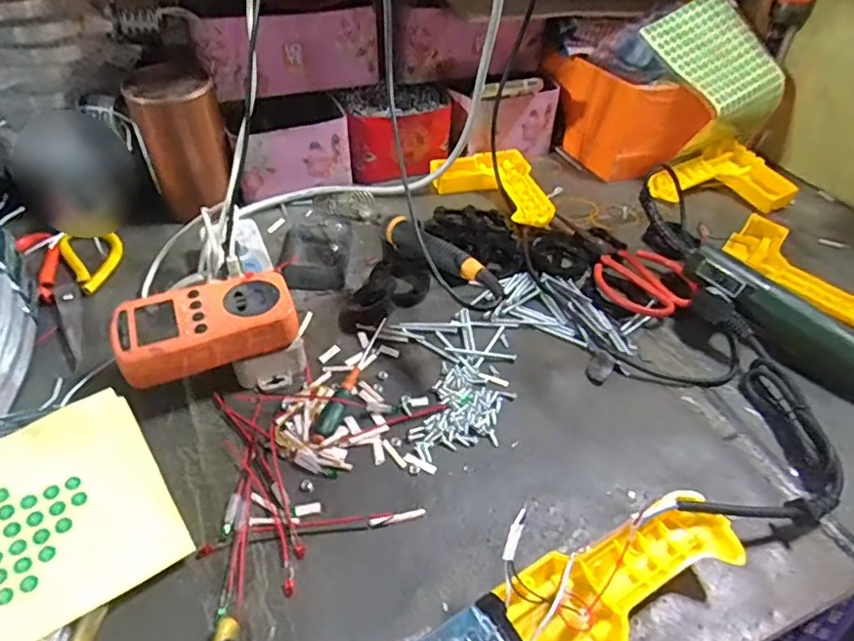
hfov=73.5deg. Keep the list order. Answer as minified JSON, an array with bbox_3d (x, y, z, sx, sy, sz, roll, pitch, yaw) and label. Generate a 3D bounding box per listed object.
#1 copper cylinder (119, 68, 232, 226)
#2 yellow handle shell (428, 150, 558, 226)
[{"bbox_3d":[-0.258,-0.189,0.599,0.080,0.136,0.068,-24,51,-26],"label":"copper cylinder"},{"bbox_3d":[0.072,-0.157,0.676,0.120,0.024,0.143,-3,44,-7],"label":"yellow handle shell"}]

